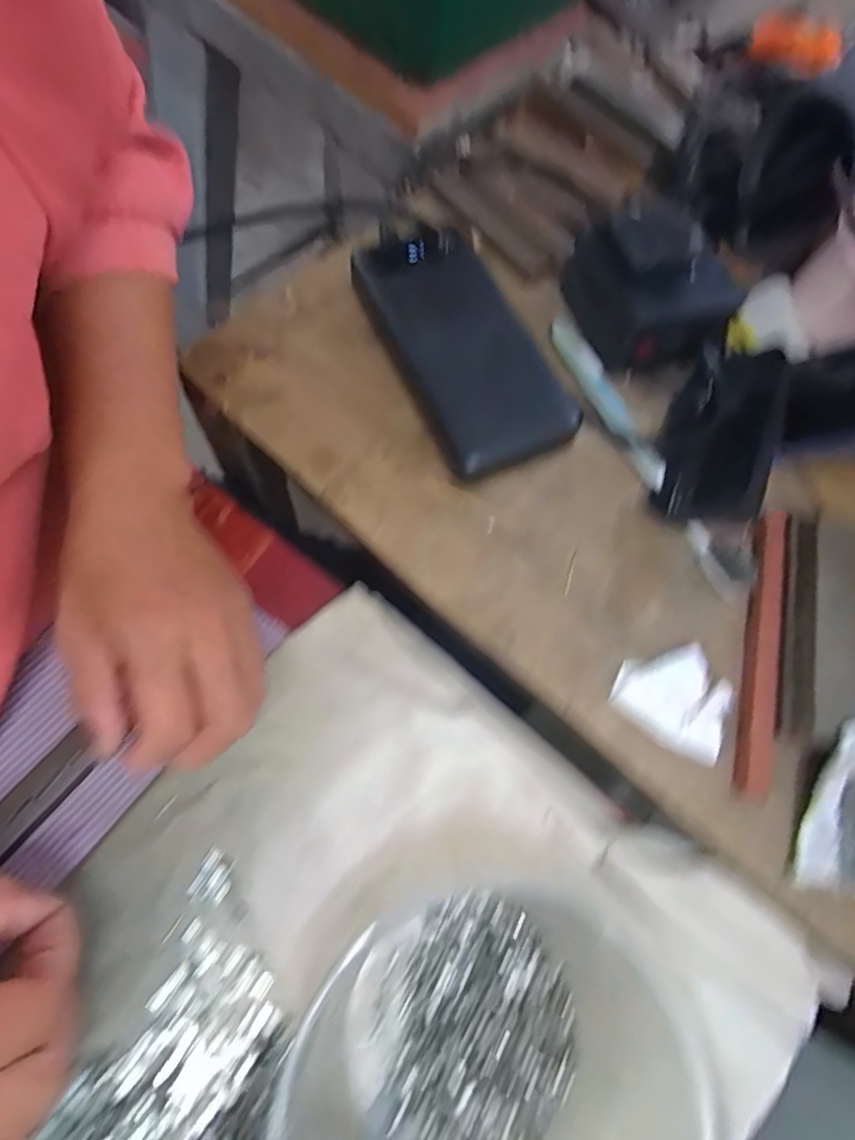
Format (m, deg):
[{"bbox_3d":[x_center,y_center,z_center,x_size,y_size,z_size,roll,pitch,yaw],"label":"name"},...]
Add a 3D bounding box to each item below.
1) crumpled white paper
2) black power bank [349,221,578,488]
[{"bbox_3d":[0.117,0.059,0.267,0.054,0.004,0.048,28,70,5],"label":"crumpled white paper"},{"bbox_3d":[0.017,-0.127,0.312,0.074,0.030,0.161,-23,73,-13],"label":"black power bank"}]

